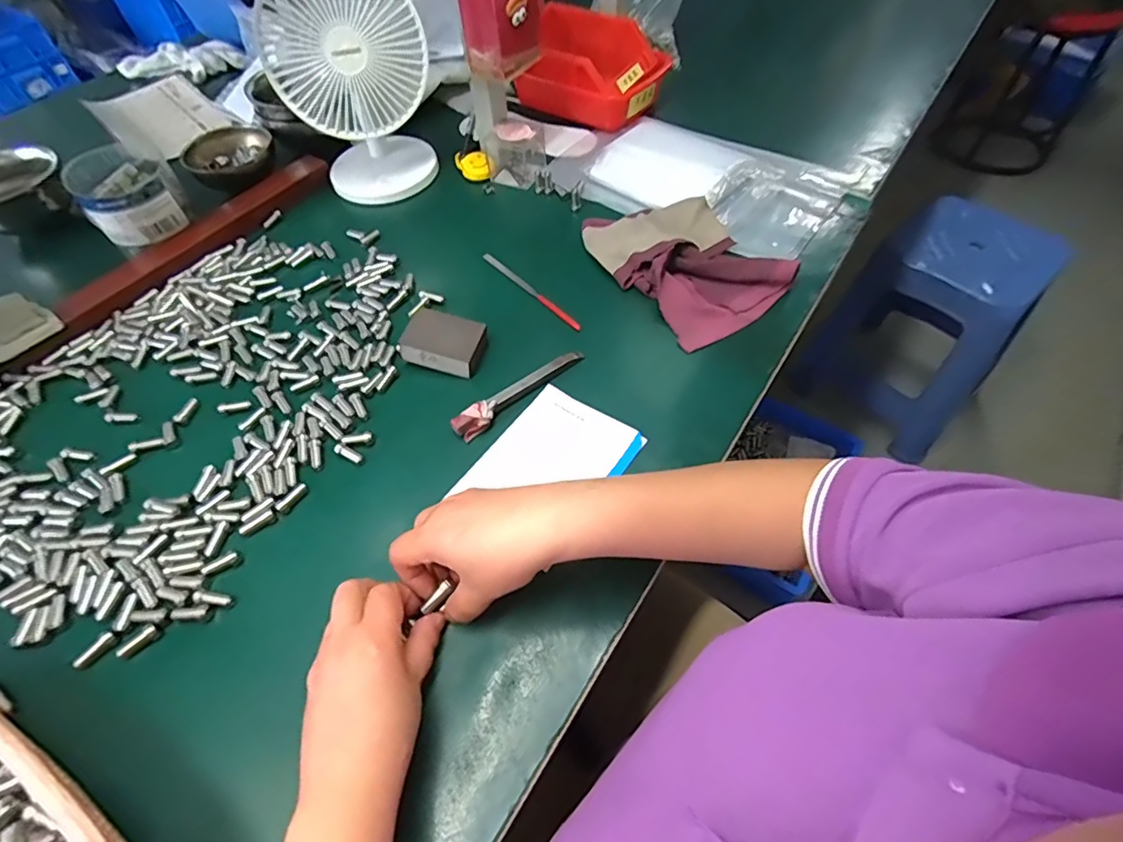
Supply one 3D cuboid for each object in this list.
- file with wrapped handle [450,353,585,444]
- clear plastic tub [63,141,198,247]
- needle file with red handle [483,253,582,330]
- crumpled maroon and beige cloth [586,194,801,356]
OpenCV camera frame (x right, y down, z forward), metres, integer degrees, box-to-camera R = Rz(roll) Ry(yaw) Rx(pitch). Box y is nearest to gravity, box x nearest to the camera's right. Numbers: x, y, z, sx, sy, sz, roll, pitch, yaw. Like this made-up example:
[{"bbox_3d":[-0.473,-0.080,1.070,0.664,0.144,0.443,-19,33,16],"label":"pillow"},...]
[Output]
[{"bbox_3d":[-0.036,-0.026,0.490,0.136,0.018,0.020,-33,60,-20],"label":"file with wrapped handle"},{"bbox_3d":[-0.496,-0.258,0.636,0.097,0.085,0.115,-38,61,-23],"label":"clear plastic tub"},{"bbox_3d":[-0.034,-0.140,0.581,0.009,0.011,0.159,-37,62,-20],"label":"needle file with red handle"},{"bbox_3d":[0.126,-0.169,0.573,0.138,0.040,0.206,-28,58,-17],"label":"crumpled maroon and beige cloth"}]

